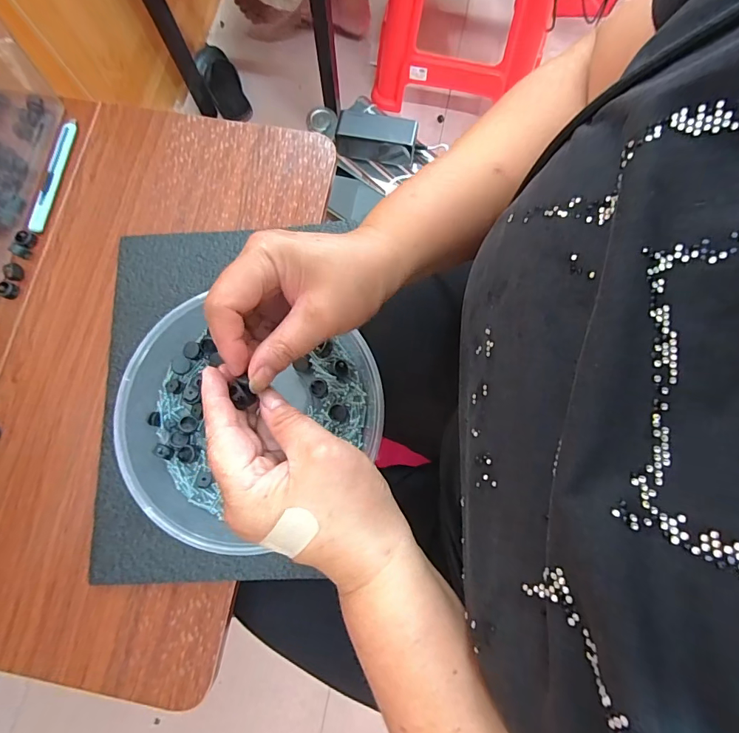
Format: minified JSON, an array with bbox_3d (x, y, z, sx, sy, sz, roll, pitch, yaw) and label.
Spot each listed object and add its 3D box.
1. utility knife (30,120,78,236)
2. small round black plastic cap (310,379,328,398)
[{"bbox_3d":[-0.362,-0.220,0.472,0.012,0.008,0.141,10,79,1],"label":"utility knife"},{"bbox_3d":[-0.047,0.020,0.385,0.018,0.006,0.016,20,79,3],"label":"small round black plastic cap"}]

